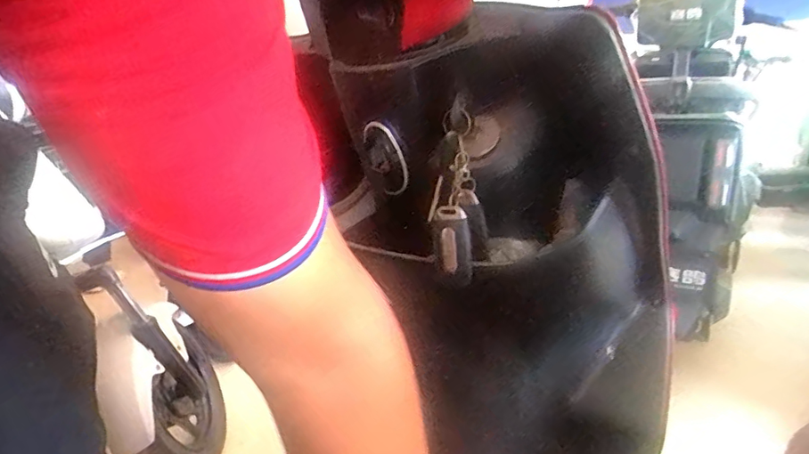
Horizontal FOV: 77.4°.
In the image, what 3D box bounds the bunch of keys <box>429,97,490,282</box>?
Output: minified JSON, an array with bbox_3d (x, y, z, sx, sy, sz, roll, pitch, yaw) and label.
[{"bbox_3d":[0.043,-0.026,0.402,0.043,0.141,0.017,1,15,8],"label":"bunch of keys"}]

